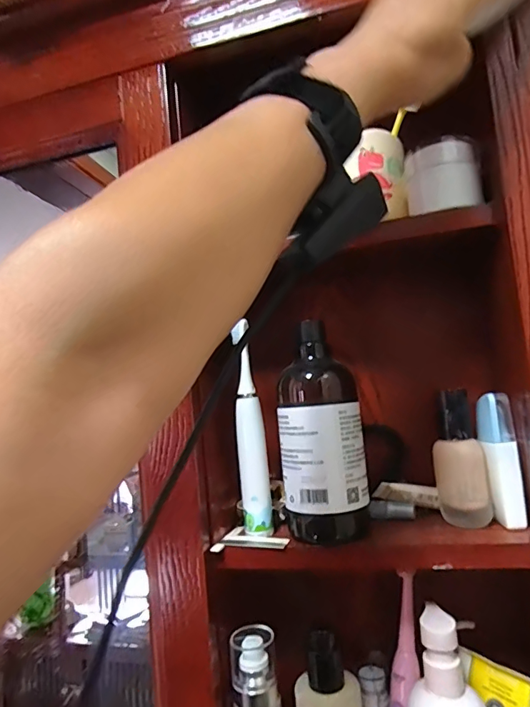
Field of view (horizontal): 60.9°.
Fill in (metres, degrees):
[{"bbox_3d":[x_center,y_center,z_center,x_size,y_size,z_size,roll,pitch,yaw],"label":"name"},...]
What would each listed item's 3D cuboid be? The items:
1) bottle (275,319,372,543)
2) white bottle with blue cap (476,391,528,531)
[{"bbox_3d":[0.042,0.067,0.376,0.051,0.166,0.064,-2,-6,-38],"label":"bottle"},{"bbox_3d":[0.184,0.082,0.353,0.025,0.099,0.019,-7,-5,21],"label":"white bottle with blue cap"}]

